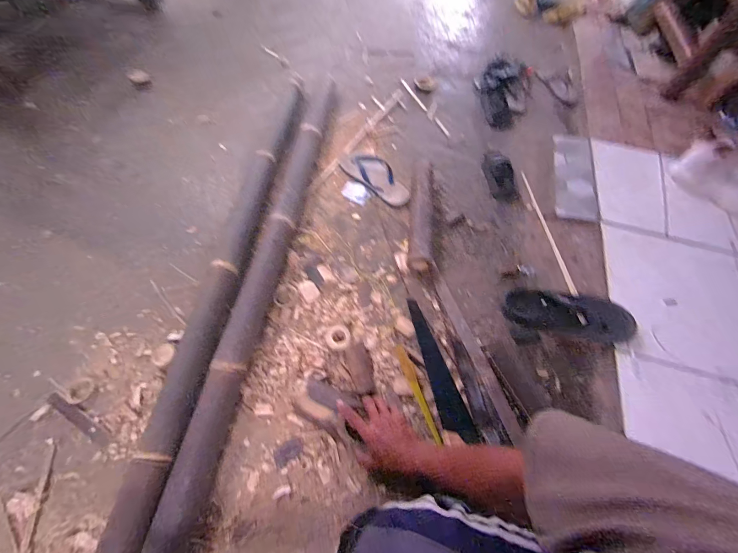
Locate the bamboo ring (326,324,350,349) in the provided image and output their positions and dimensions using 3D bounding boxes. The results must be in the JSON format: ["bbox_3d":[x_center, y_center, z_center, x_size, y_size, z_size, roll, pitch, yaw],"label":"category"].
[{"bbox_3d":[-0.072,0.146,0.750,0.054,0.035,0.056,2,61,-4],"label":"bamboo ring"}]

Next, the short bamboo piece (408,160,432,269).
[{"bbox_3d":[0.154,-0.215,0.950,0.067,0.074,0.426,6,61,-2],"label":"short bamboo piece"}]

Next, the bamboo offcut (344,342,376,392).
[{"bbox_3d":[-0.018,0.206,0.716,0.055,0.032,0.104,-13,63,-12],"label":"bamboo offcut"}]

